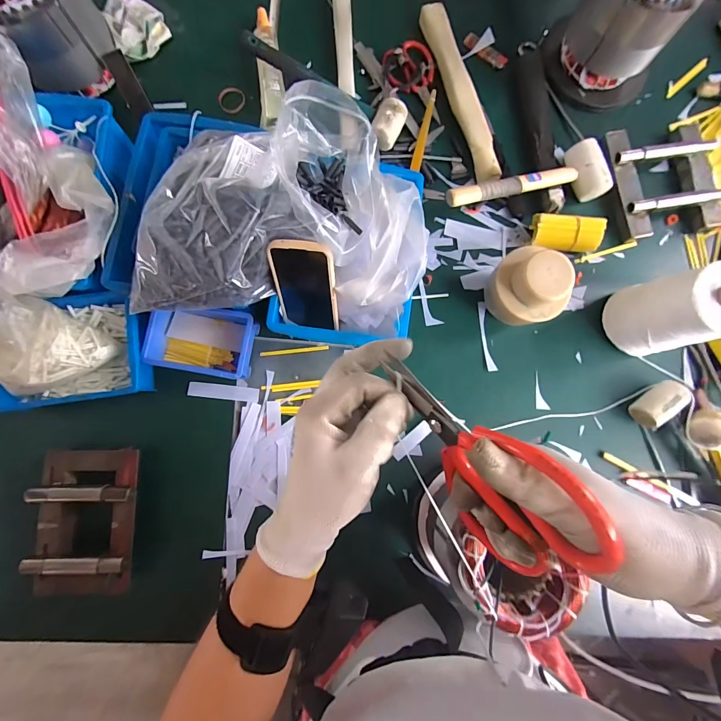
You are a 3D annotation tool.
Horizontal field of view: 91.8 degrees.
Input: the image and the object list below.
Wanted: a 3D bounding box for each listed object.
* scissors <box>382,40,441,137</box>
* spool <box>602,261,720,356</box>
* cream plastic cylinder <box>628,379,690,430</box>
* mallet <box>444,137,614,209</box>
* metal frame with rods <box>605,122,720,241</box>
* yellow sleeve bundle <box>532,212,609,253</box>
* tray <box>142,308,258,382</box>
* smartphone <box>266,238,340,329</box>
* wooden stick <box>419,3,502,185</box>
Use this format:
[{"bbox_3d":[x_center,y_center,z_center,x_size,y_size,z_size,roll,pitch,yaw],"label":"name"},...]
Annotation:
[{"bbox_3d":[0.101,-0.486,0.622,0.092,0.008,0.168,-19,86,-5],"label":"scissors"},{"bbox_3d":[0.460,-0.070,0.524,0.089,0.171,0.094,0,85,-3],"label":"spool"},{"bbox_3d":[0.492,0.072,0.575,0.055,0.049,0.086,45,84,1],"label":"cream plastic cylinder"},{"bbox_3d":[0.277,-0.294,0.587,0.288,0.064,0.099,-15,86,-4],"label":"mallet"},{"bbox_3d":[0.539,-0.322,0.611,0.203,0.048,0.197,-9,85,-4],"label":"metal frame with rods"},{"bbox_3d":[0.350,-0.212,0.593,0.121,0.048,0.056,7,85,-3],"label":"yellow sleeve bundle"},{"bbox_3d":[-0.240,-0.029,0.525,0.156,0.066,0.093,10,84,-2],"label":"tray"},{"bbox_3d":[-0.074,-0.097,0.473,0.079,0.151,0.010,8,58,5],"label":"smartphone"},{"bbox_3d":[0.180,-0.474,0.618,0.045,0.023,0.335,-17,86,-5],"label":"wooden stick"}]

